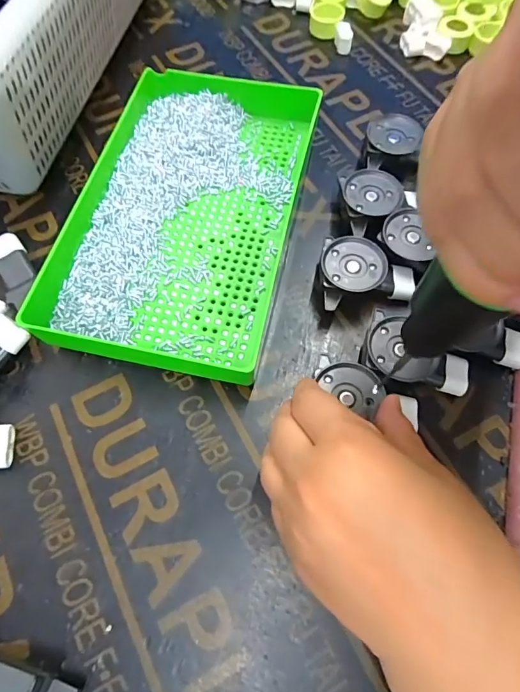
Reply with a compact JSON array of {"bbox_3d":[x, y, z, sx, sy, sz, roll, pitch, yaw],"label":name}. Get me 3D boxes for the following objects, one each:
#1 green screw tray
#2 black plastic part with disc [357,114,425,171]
[{"bbox_3d":[-0.055,-0.101,0.307,0.158,0.032,0.245,11,67,6],"label":"green screw tray"},{"bbox_3d":[0.105,-0.158,0.330,0.043,0.034,0.042,13,67,7],"label":"black plastic part with disc"}]

